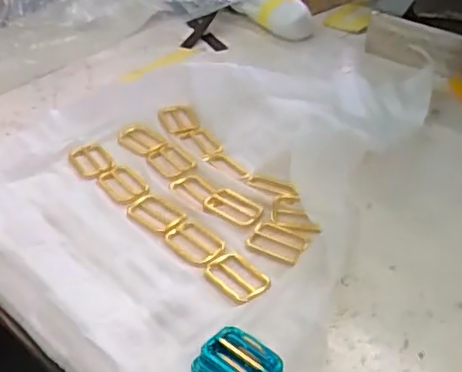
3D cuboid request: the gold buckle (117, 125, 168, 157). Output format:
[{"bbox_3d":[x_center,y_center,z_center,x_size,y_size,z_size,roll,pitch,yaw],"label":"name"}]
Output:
[{"bbox_3d":[-0.082,-0.041,0.558,0.052,0.004,0.030,28,48,32],"label":"gold buckle"}]

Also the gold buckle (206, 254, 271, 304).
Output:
[{"bbox_3d":[0.004,0.062,0.423,0.032,0.004,0.047,-31,47,-29],"label":"gold buckle"}]

